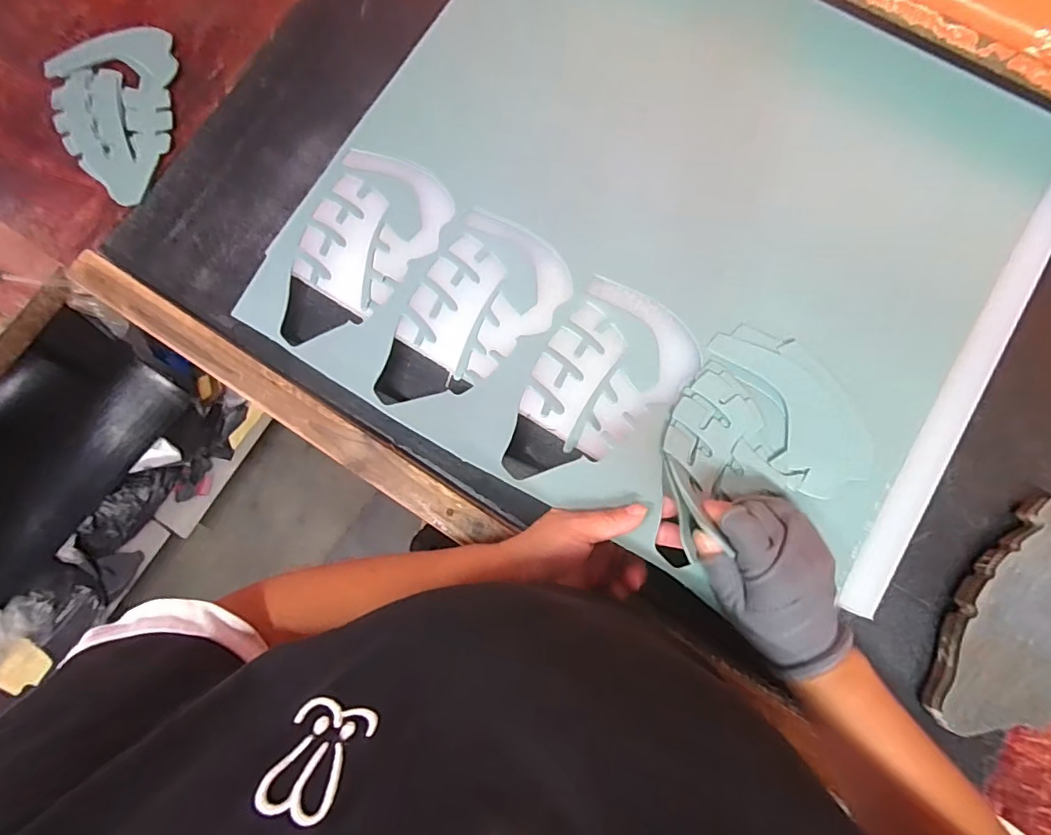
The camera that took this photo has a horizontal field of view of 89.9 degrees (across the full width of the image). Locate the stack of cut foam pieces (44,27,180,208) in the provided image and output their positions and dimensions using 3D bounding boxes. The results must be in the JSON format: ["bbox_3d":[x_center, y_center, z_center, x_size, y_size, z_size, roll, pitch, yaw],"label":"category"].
[{"bbox_3d":[-0.428,-0.311,0.537,0.126,0.011,0.193,-1,79,1],"label":"stack of cut foam pieces"}]

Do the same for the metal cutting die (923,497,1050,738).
[{"bbox_3d":[0.398,0.173,0.409,0.195,0.028,0.131,-44,81,-6],"label":"metal cutting die"}]

